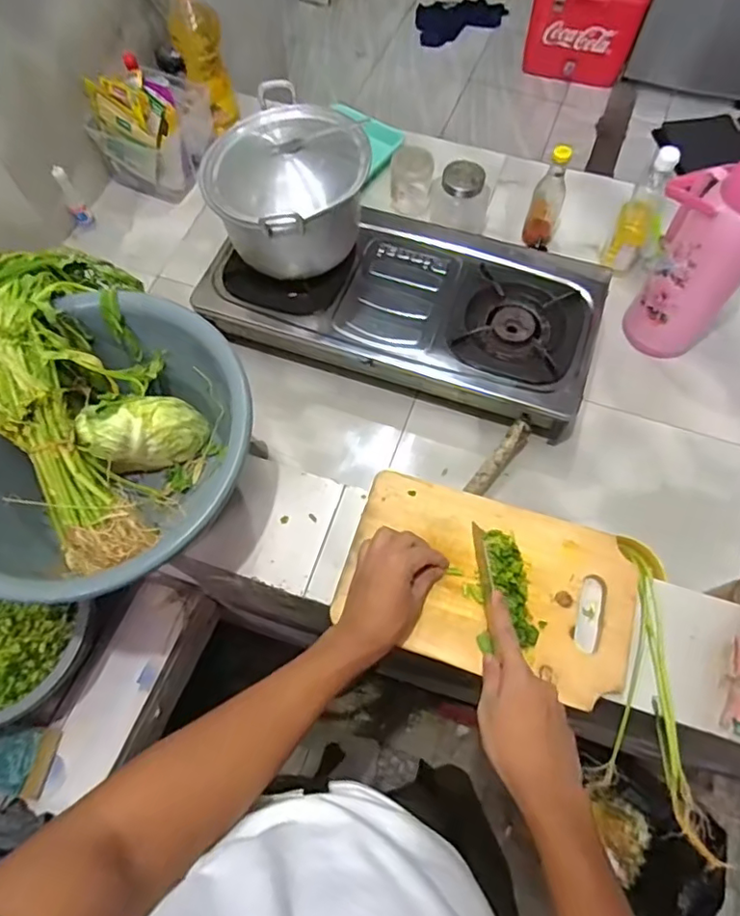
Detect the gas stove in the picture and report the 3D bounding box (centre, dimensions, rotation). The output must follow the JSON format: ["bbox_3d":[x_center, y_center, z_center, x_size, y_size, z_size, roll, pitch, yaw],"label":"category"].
[{"bbox_3d":[0.065,-0.296,1.029,0.679,0.096,0.347,18,67,10],"label":"gas stove"}]

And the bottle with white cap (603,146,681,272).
[{"bbox_3d":[0.507,-0.457,1.045,0.065,0.215,0.078,24,68,11],"label":"bottle with white cap"}]

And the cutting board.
[{"bbox_3d":[0.123,0.128,0.583,0.291,0.015,0.177,16,67,10],"label":"cutting board"}]

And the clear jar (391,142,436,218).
[{"bbox_3d":[0.090,-0.588,1.194,0.085,0.110,0.078,5,66,3],"label":"clear jar"}]

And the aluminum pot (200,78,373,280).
[{"bbox_3d":[-0.131,-0.434,0.920,0.233,0.192,0.221,-42,72,-16],"label":"aluminum pot"}]

